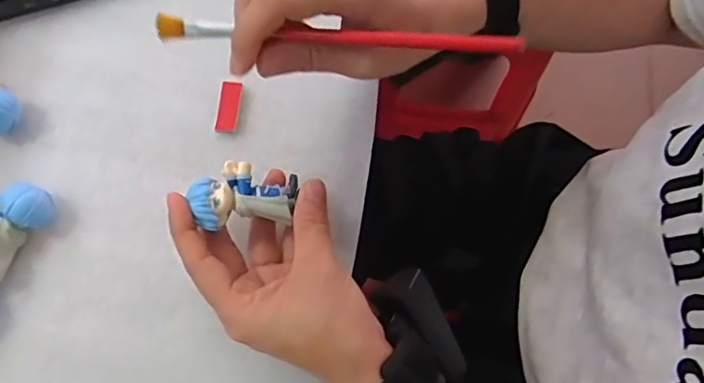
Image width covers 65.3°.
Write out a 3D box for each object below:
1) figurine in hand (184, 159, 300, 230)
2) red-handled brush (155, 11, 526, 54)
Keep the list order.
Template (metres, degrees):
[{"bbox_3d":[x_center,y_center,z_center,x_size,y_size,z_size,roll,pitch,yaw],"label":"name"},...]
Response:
[{"bbox_3d":[-0.059,0.002,0.304,0.055,0.025,0.034,-7,75,-4],"label":"figurine in hand"},{"bbox_3d":[-0.008,-0.072,0.251,0.167,0.009,0.008,4,74,4],"label":"red-handled brush"}]

